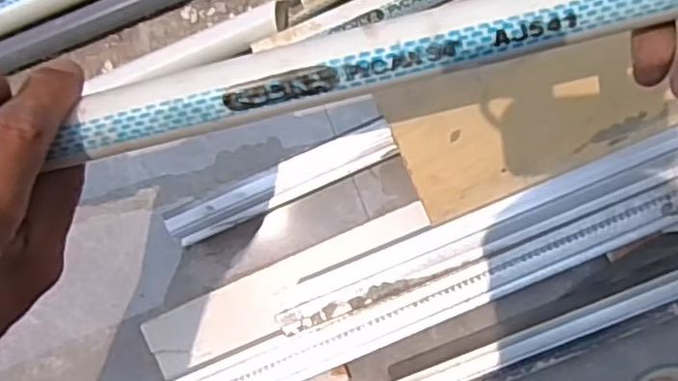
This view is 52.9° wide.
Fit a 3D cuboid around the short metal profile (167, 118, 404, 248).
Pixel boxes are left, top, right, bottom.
[{"bbox_3d":[-0.039,-0.005,0.487,0.167,0.031,0.027,-25,89,5],"label":"short metal profile"}]

